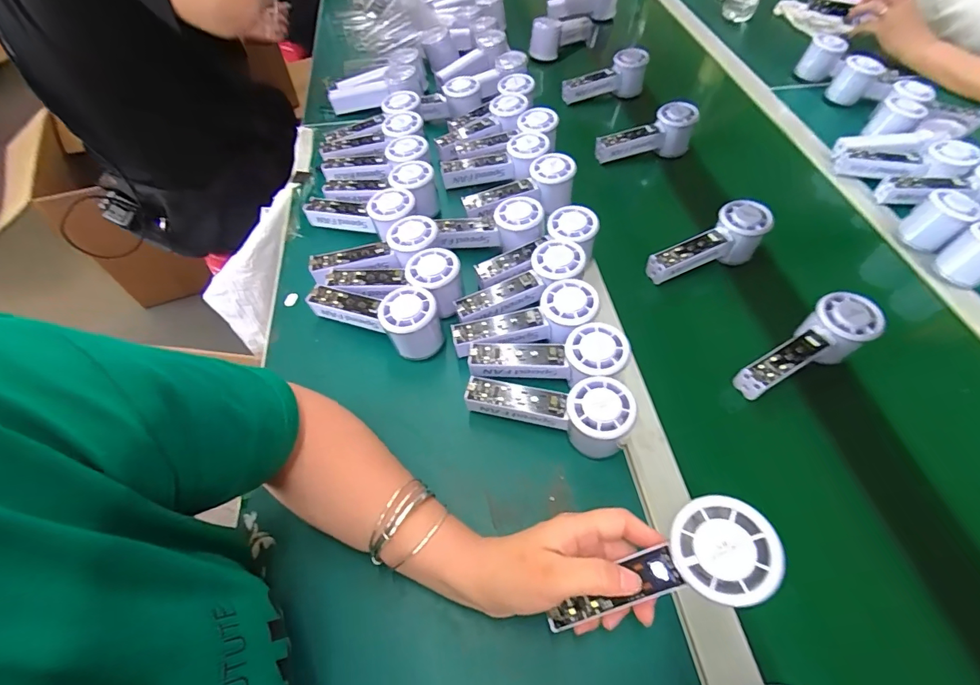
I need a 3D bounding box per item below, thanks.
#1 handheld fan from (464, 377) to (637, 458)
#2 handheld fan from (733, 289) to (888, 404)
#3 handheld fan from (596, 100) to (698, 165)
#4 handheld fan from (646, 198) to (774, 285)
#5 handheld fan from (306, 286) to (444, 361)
[{"bbox_3d":[0.050,0.063,0.397,0.148,0.057,0.055,6,56,4],"label":"handheld fan"},{"bbox_3d":[0.322,0.008,0.453,0.157,0.048,0.057,-30,60,-2],"label":"handheld fan"},{"bbox_3d":[0.233,-0.316,0.664,0.151,0.065,0.044,-12,57,-8],"label":"handheld fan"},{"bbox_3d":[0.267,-0.115,0.541,0.156,0.058,0.049,-25,58,-1],"label":"handheld fan"},{"bbox_3d":[-0.120,-0.035,0.464,0.147,0.062,0.054,22,58,14],"label":"handheld fan"}]

